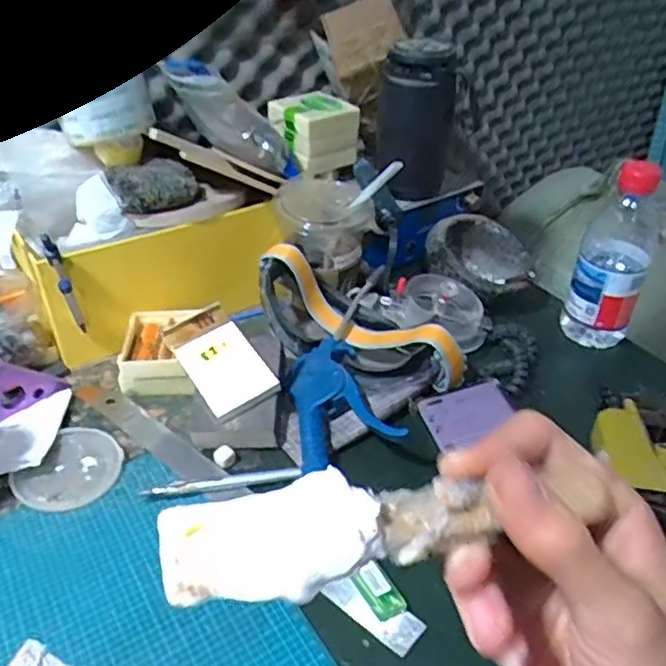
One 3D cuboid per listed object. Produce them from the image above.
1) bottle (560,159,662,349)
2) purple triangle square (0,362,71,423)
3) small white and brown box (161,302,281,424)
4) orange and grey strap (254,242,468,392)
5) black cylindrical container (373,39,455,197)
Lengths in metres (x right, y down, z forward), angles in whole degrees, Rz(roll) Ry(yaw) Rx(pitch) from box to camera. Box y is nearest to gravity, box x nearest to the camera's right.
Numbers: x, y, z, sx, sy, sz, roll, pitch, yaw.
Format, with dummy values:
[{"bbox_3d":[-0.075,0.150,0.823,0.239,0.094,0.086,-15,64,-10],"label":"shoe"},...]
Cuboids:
[{"bbox_3d":[0.261,-0.072,0.593,0.063,0.166,0.066,16,39,21],"label":"bottle"},{"bbox_3d":[-0.269,0.062,0.542,0.061,0.067,0.018,27,-11,-37],"label":"purple triangle square"},{"bbox_3d":[-0.094,0.020,0.530,0.057,0.012,0.108,-28,57,-22],"label":"small white and brown box"},{"bbox_3d":[0.022,-0.010,0.564,0.190,0.091,0.056,14,39,18],"label":"orange and grey strap"},{"bbox_3d":[0.082,-0.215,0.653,0.075,0.137,0.072,4,37,5],"label":"black cylindrical container"}]

